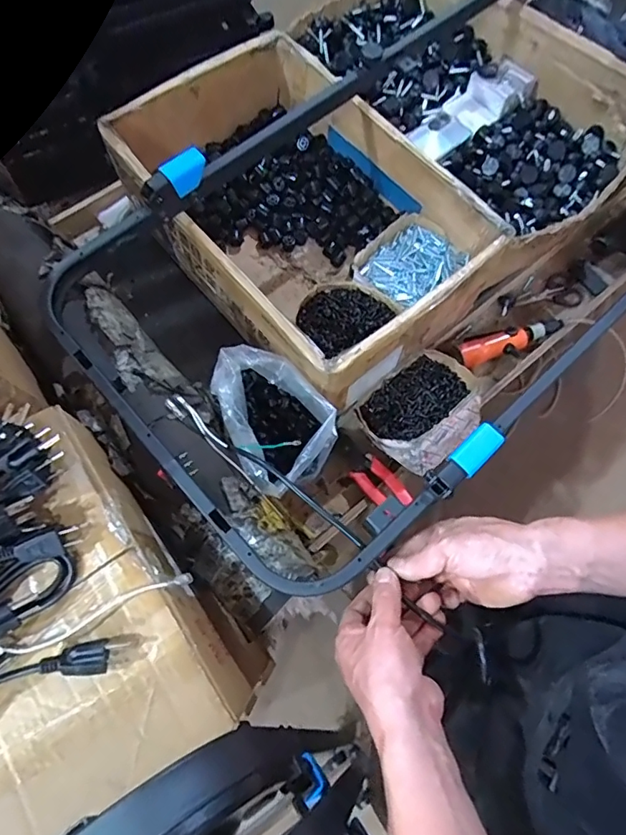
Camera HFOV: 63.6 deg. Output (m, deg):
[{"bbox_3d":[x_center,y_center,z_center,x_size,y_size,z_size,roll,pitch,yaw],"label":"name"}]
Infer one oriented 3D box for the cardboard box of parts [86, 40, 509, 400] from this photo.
[{"bbox_3d":[-0.019,-0.307,0.792,0.365,0.181,0.541,-38,75,-13],"label":"cardboard box of parts"}]

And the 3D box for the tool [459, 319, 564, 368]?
[{"bbox_3d":[0.326,-0.128,0.834,0.171,0.035,0.043,-16,72,-7],"label":"tool"}]

